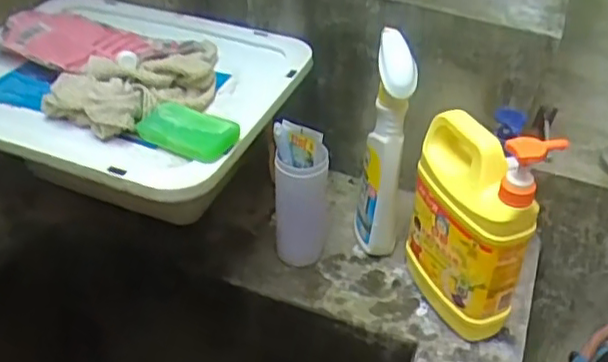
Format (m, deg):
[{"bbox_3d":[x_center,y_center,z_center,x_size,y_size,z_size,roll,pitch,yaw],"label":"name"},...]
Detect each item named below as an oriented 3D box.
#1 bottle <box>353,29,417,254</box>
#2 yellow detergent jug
[{"bbox_3d":[0.092,-0.021,0.755,0.050,0.279,0.091,6,36,6],"label":"bottle"},{"bbox_3d":[0.173,0.047,0.680,0.076,0.253,0.126,-6,36,-11],"label":"yellow detergent jug"}]

